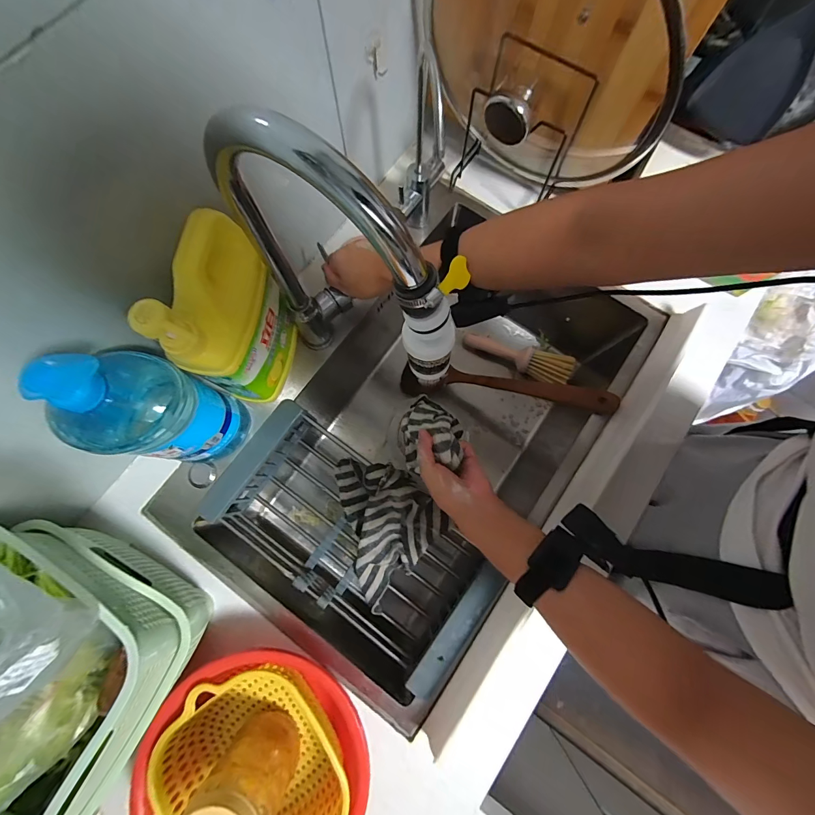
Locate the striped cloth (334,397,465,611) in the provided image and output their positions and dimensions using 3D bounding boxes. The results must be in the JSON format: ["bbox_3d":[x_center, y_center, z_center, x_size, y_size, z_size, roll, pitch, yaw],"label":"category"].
[{"bbox_3d":[-0.031,0.128,0.515,0.164,0.094,0.283,23,115,5],"label":"striped cloth"}]

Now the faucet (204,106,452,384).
[{"bbox_3d":[-0.054,-0.097,0.352,0.217,0.332,0.060,43,80,9],"label":"faucet"}]

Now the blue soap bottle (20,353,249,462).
[{"bbox_3d":[-0.257,0.004,0.371,0.088,0.211,0.094,14,77,3],"label":"blue soap bottle"}]

